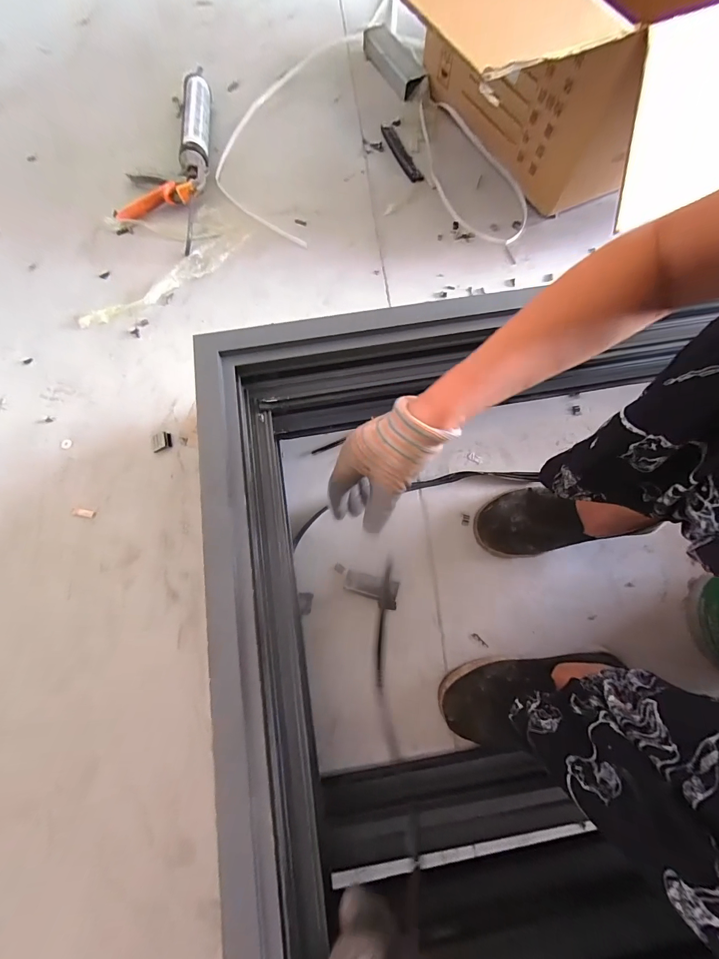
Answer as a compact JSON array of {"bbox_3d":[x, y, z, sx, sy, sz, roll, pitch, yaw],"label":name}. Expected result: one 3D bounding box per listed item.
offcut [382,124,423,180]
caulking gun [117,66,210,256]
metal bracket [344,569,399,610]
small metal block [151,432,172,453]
[{"bbox_3d":[0.092,-0.700,0.764,0.033,0.009,0.174,-20,74,-6],"label":"offcut"},{"bbox_3d":[-0.398,-0.653,0.729,0.188,0.055,0.463,-6,73,-2],"label":"caulking gun"},{"bbox_3d":[0.017,0.155,0.510,0.077,0.009,0.037,16,74,5],"label":"metal bracket"},{"bbox_3d":[-0.320,-0.061,0.574,0.029,0.010,0.031,-16,74,-4],"label":"small metal block"}]

